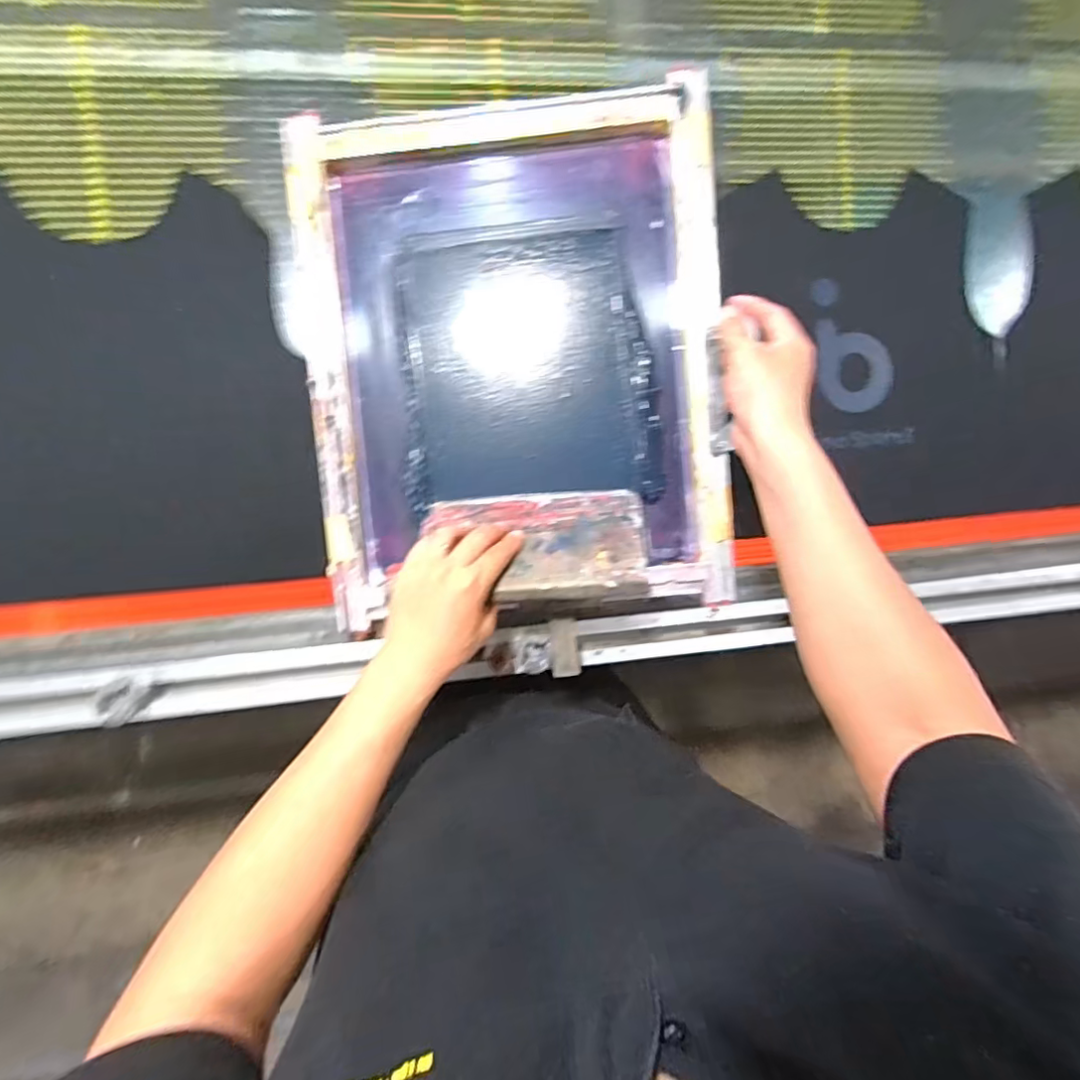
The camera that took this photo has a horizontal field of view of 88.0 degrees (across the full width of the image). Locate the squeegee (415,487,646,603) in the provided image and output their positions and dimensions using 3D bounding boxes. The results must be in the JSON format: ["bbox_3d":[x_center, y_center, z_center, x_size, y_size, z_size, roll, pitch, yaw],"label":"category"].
[{"bbox_3d":[0.002,0.004,0.536,0.194,0.135,0.027,-5,135,1],"label":"squeegee"}]

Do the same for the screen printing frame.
[{"bbox_3d":[-0.028,-0.170,0.557,0.397,0.058,0.492,-5,95,-2],"label":"screen printing frame"}]

